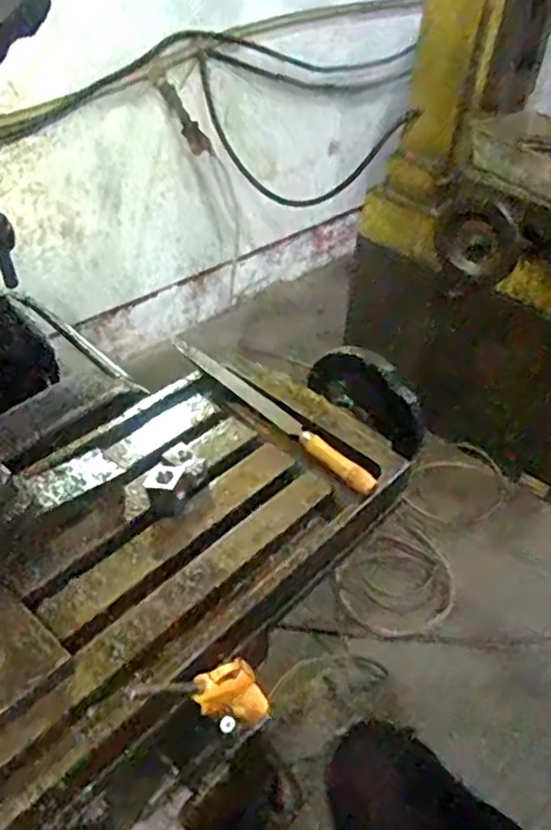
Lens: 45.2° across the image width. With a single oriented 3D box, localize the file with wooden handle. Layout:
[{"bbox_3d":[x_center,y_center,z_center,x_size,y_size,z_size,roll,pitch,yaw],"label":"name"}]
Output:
[{"bbox_3d":[-0.009,-0.007,0.646,0.019,0.018,0.277,-30,52,-32],"label":"file with wooden handle"}]

